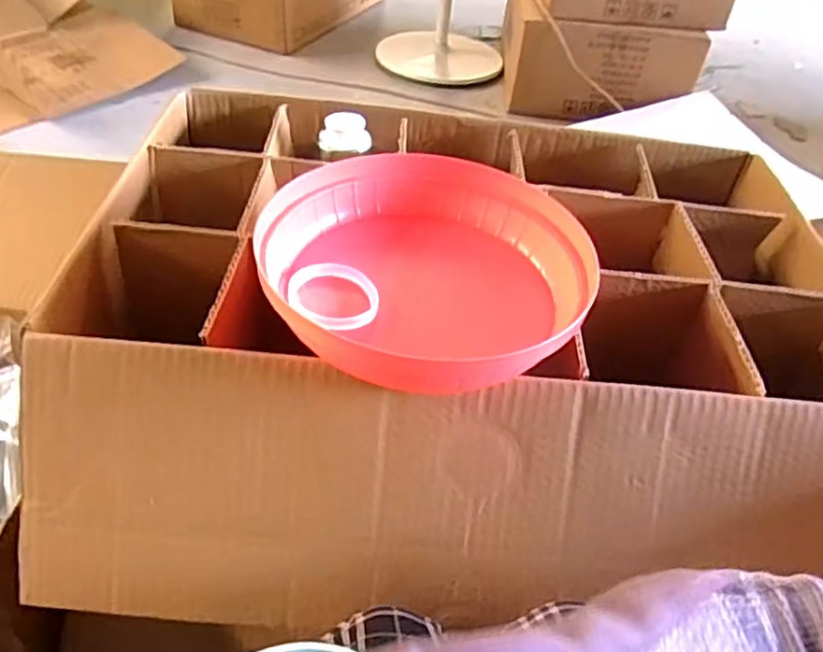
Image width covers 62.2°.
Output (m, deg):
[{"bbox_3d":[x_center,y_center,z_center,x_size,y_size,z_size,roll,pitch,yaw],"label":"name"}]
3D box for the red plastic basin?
[{"bbox_3d":[0.007,-0.050,0.498,0.219,0.048,0.219,4,43,-4],"label":"red plastic basin"}]

